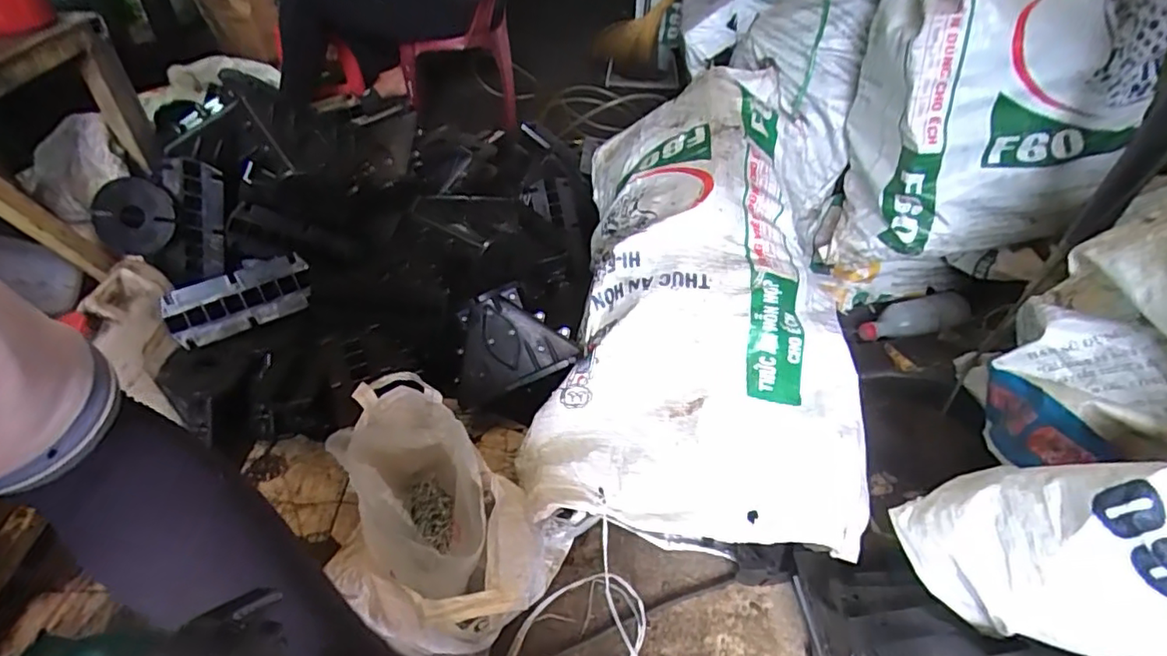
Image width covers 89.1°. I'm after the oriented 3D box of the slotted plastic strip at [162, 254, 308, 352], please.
[{"bbox_3d":[-0.535,-0.046,0.918,0.204,0.015,0.096,-23,90,-18],"label":"slotted plastic strip"}]

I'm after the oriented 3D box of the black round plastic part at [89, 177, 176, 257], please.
[{"bbox_3d":[-0.711,-0.175,0.931,0.127,0.118,0.020,12,21,-2],"label":"black round plastic part"}]

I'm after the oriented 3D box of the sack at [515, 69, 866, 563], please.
[{"bbox_3d":[0.184,-0.093,0.975,0.446,0.274,0.811,6,42,5],"label":"sack"}]

